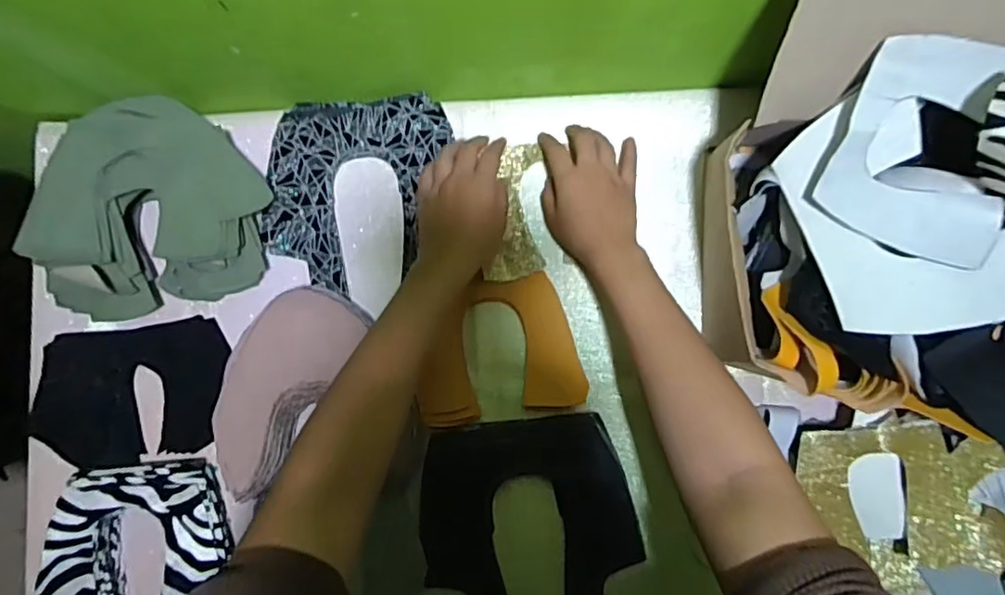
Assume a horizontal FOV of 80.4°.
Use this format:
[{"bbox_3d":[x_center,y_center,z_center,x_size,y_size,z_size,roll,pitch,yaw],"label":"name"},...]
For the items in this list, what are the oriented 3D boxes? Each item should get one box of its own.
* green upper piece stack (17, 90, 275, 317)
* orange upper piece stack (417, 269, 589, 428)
[{"bbox_3d":[-0.314,-0.084,0.530,0.191,0.065,0.184,-16,85,0],"label":"green upper piece stack"},{"bbox_3d":[-0.006,0.048,0.554,0.149,0.015,0.123,-10,85,0],"label":"orange upper piece stack"}]

